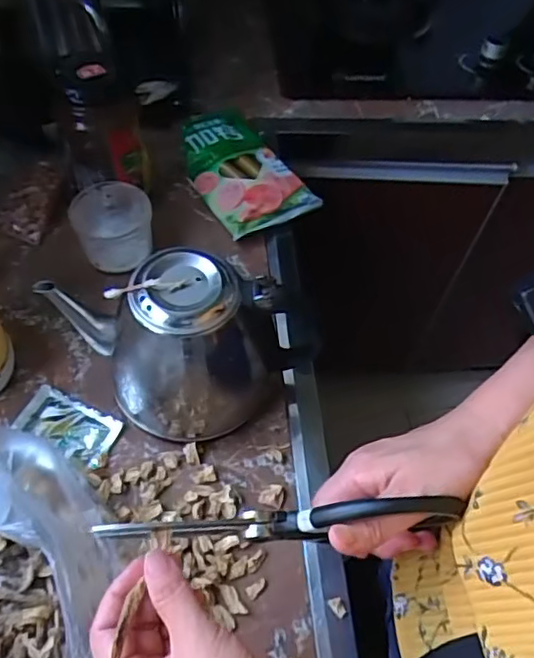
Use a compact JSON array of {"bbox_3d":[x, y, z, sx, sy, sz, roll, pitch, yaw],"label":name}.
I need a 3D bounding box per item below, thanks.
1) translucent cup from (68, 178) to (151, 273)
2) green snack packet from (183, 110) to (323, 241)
[{"bbox_3d":[-0.160,-0.109,0.617,0.076,0.074,0.076,-3,56,-7],"label":"translucent cup"},{"bbox_3d":[-0.035,-0.193,0.700,0.112,0.042,0.191,-26,62,-21],"label":"green snack packet"}]

